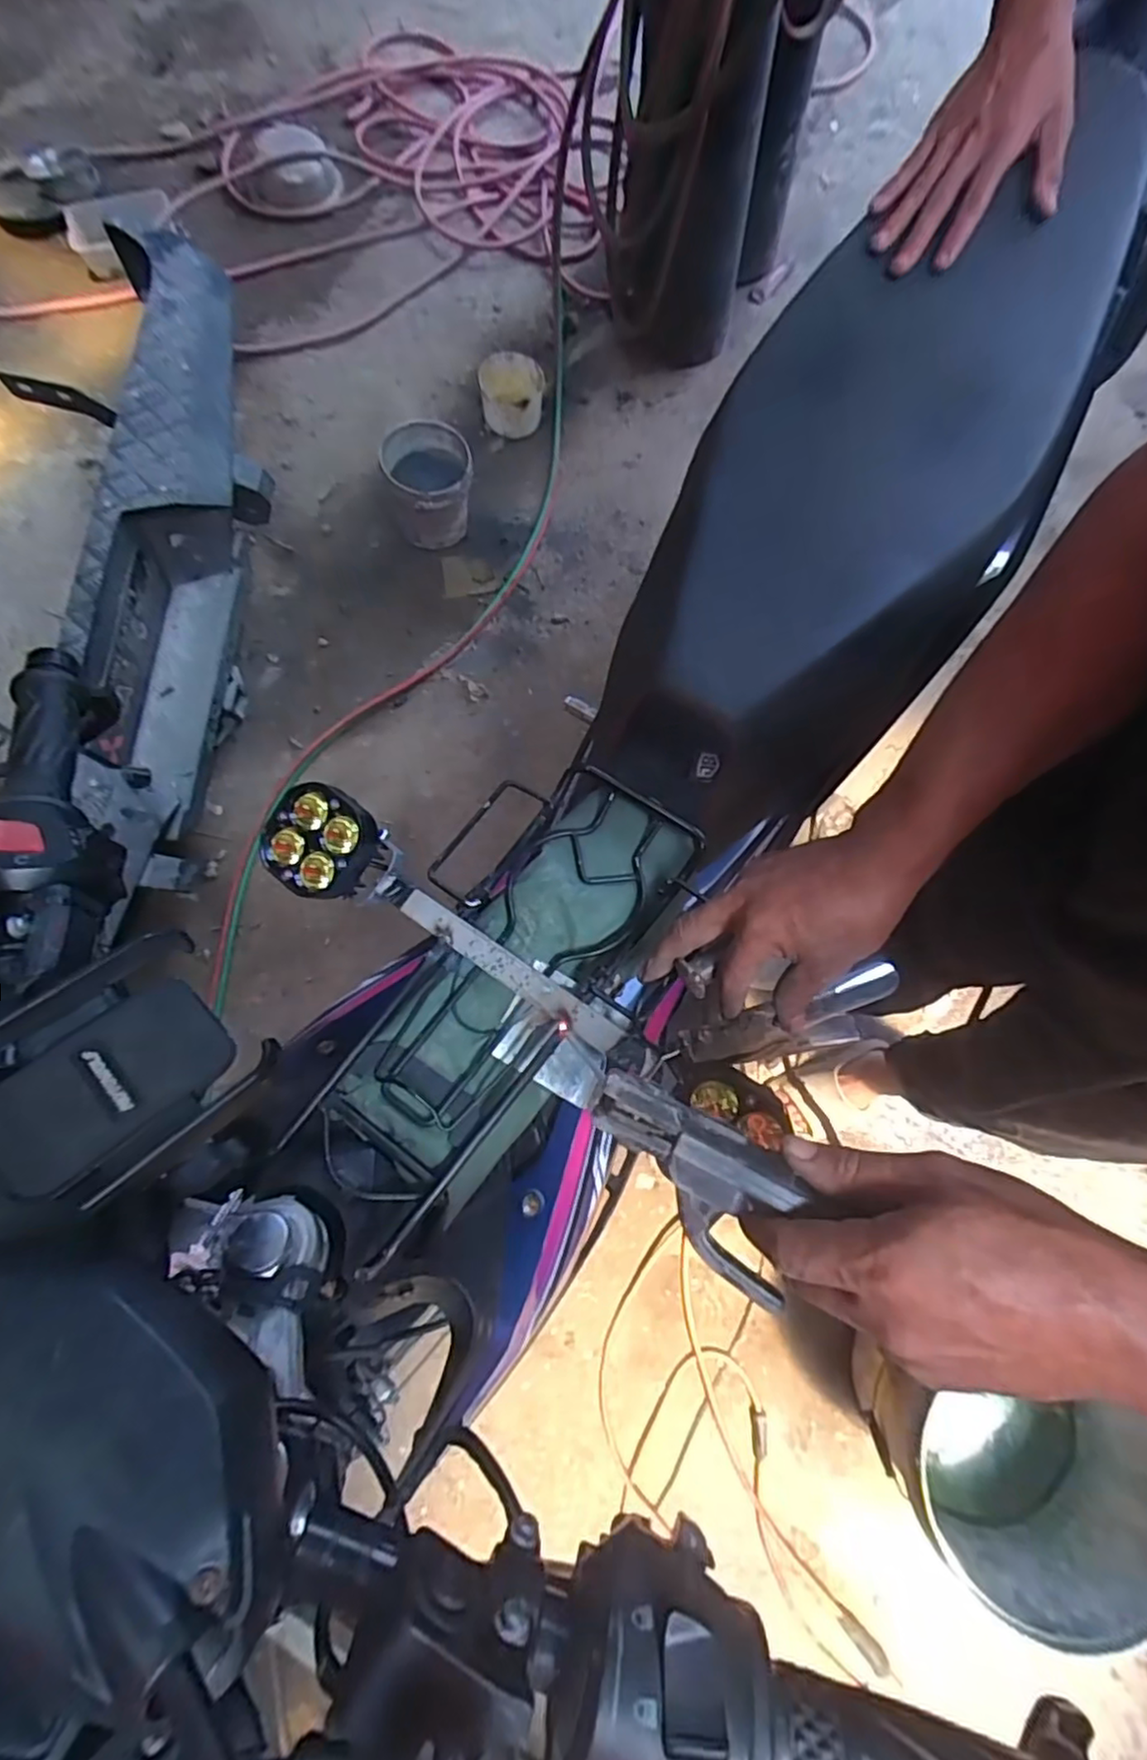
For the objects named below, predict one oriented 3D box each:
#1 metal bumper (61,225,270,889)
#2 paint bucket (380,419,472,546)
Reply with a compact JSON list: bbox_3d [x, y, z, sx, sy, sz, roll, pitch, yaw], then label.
[{"bbox_3d":[-0.784,-0.631,1.279,0.227,0.377,1.274,5,91,-1],"label":"metal bumper"},{"bbox_3d":[-0.327,-0.909,1.515,0.199,0.213,0.181,-10,73,0],"label":"paint bucket"}]

